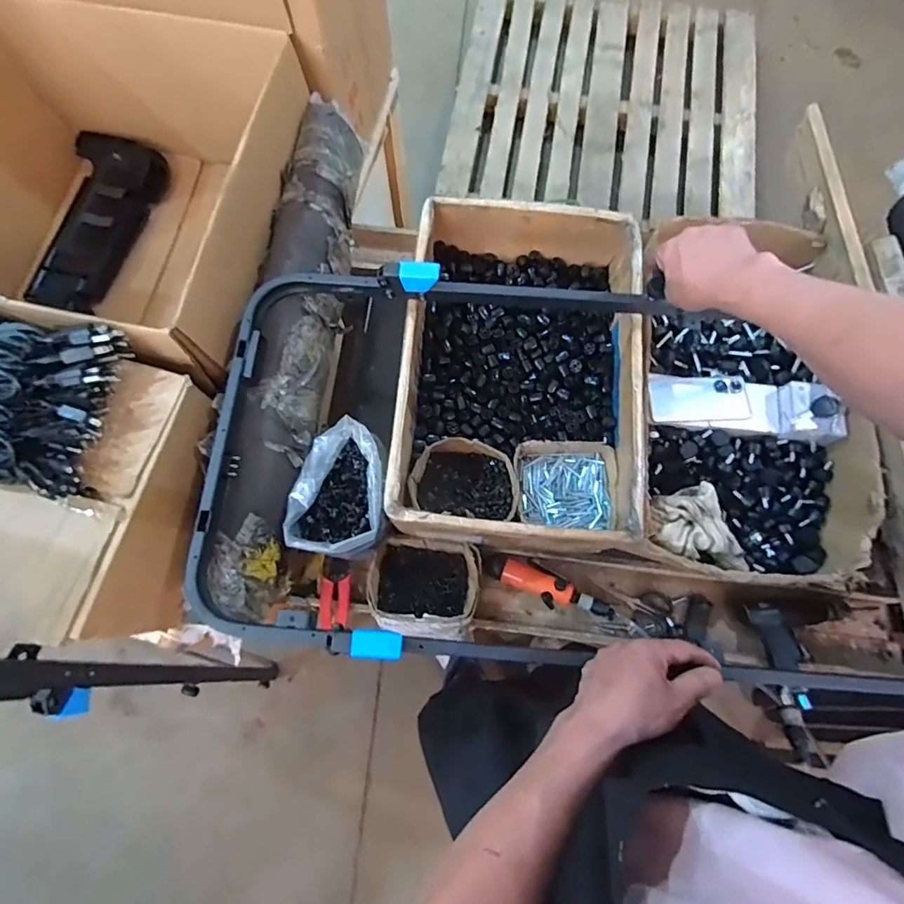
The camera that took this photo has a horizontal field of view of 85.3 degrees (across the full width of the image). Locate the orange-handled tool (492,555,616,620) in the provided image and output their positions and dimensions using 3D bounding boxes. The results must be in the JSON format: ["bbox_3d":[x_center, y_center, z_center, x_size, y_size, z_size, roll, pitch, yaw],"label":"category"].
[{"bbox_3d":[0.158,0.228,0.812,0.211,0.047,0.056,28,77,8],"label":"orange-handled tool"}]

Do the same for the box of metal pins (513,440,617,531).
[{"bbox_3d":[0.177,0.055,0.784,0.151,0.049,0.132,1,75,1],"label":"box of metal pins"}]

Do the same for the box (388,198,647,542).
[{"bbox_3d":[0.107,-0.128,0.789,0.351,0.148,0.535,5,75,2],"label":"box"}]

